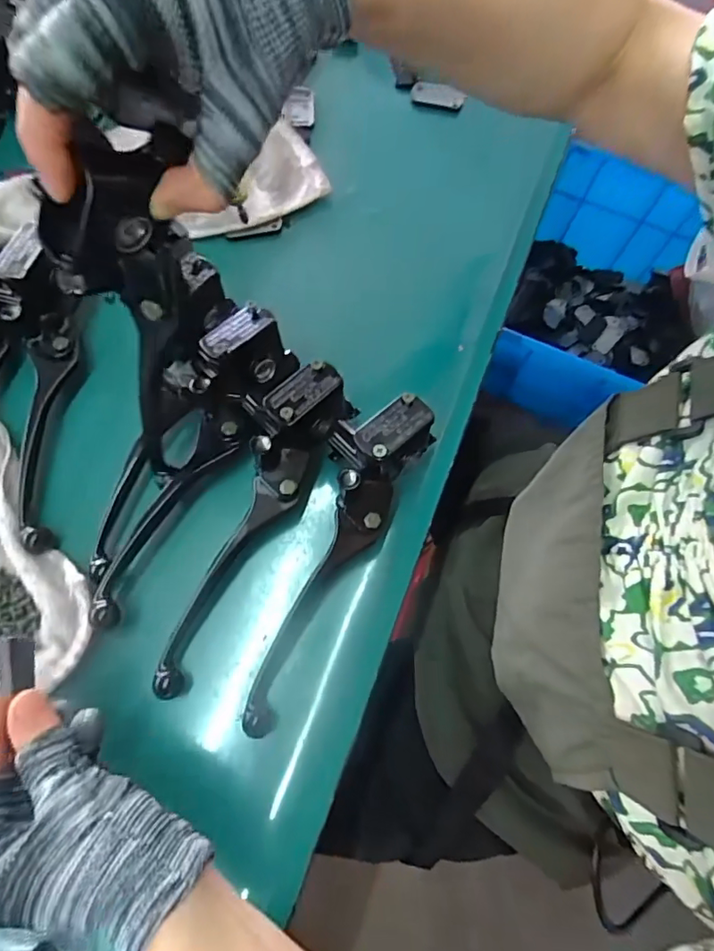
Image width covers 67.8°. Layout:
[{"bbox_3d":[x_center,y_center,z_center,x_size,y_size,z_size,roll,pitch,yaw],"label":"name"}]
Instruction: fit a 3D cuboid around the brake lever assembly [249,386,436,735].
[{"bbox_3d":[-0.017,0.045,0.341,0.060,0.050,0.218,25,88,6],"label":"brake lever assembly"}]

